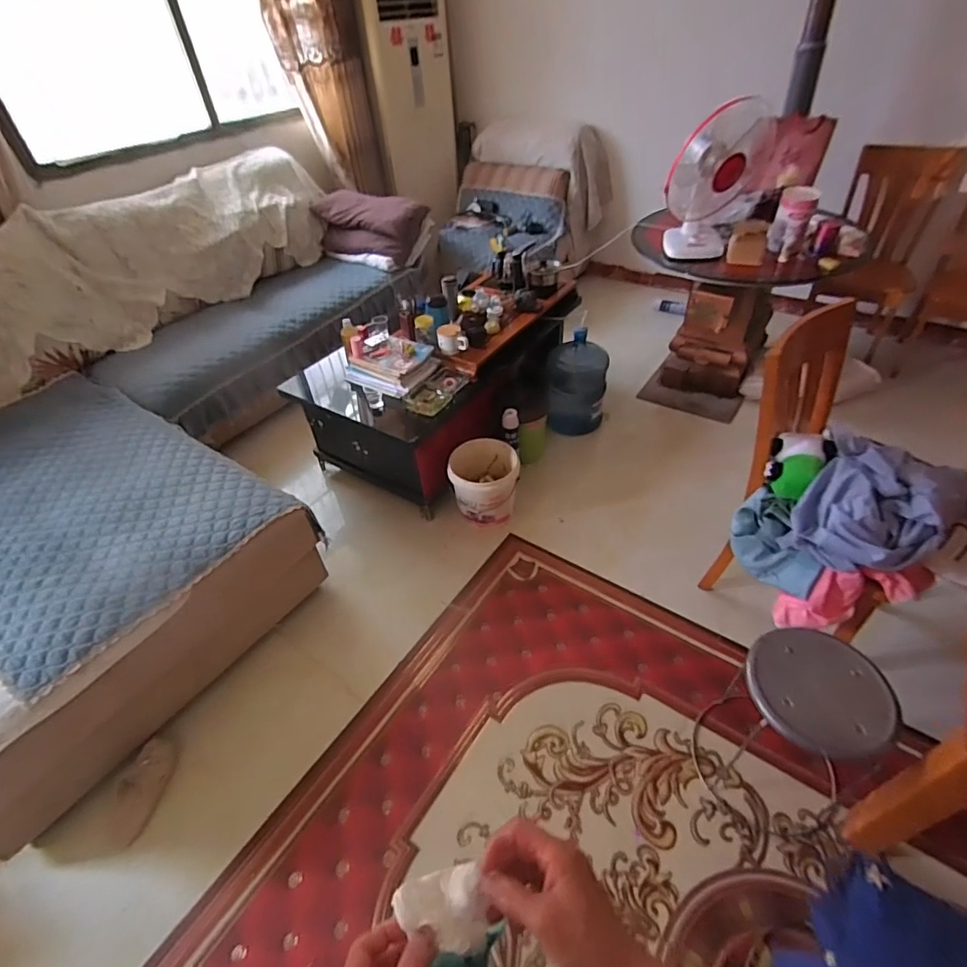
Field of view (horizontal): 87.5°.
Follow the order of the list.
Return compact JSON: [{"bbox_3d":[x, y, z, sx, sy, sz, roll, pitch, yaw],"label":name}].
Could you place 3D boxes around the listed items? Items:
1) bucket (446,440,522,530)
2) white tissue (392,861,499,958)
[{"bbox_3d":[0.005,0.002,1.963,0.258,0.258,0.261,-3,45,3],"label":"bucket"},{"bbox_3d":[-0.033,0.349,0.410,0.074,0.035,0.058,-15,48,-10],"label":"white tissue"}]

